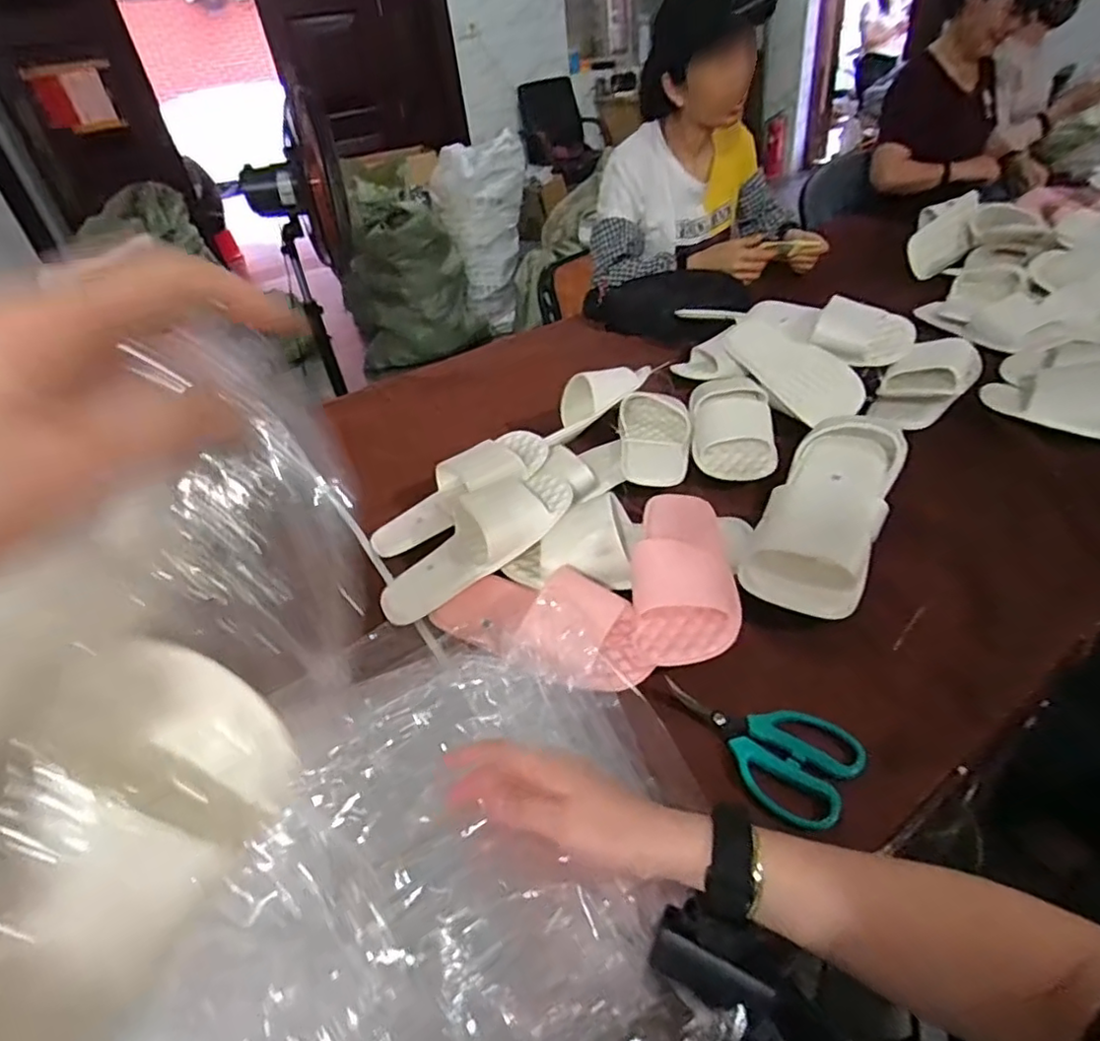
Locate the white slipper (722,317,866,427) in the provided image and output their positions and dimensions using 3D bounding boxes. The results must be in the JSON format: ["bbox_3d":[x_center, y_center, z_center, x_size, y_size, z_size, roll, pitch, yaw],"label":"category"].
[{"bbox_3d":[0.330,-0.222,0.880,0.089,0.055,0.256,-14,38,-9],"label":"white slipper"}]

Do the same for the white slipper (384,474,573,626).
[{"bbox_3d":[-0.078,0.020,0.660,0.236,0.052,0.105,-39,45,-8],"label":"white slipper"}]

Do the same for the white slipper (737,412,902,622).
[{"bbox_3d":[0.300,-0.031,0.665,0.112,0.056,0.323,17,44,27],"label":"white slipper"}]

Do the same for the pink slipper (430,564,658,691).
[{"bbox_3d":[-0.007,0.085,0.582,0.220,0.057,0.112,14,42,24],"label":"pink slipper"}]

